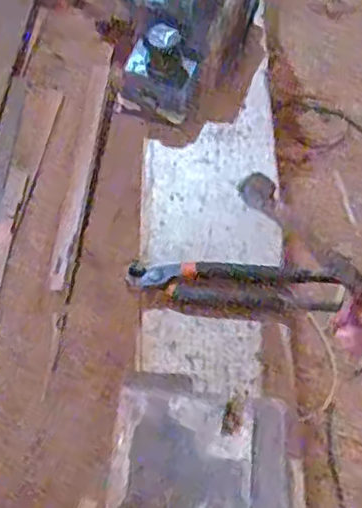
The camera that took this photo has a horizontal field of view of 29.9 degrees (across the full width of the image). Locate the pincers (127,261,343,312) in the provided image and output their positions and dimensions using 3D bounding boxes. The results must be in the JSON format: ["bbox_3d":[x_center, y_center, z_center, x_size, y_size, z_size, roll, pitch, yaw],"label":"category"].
[{"bbox_3d":[0.048,0.028,0.638,0.192,0.029,0.042,7,61,1],"label":"pincers"}]

